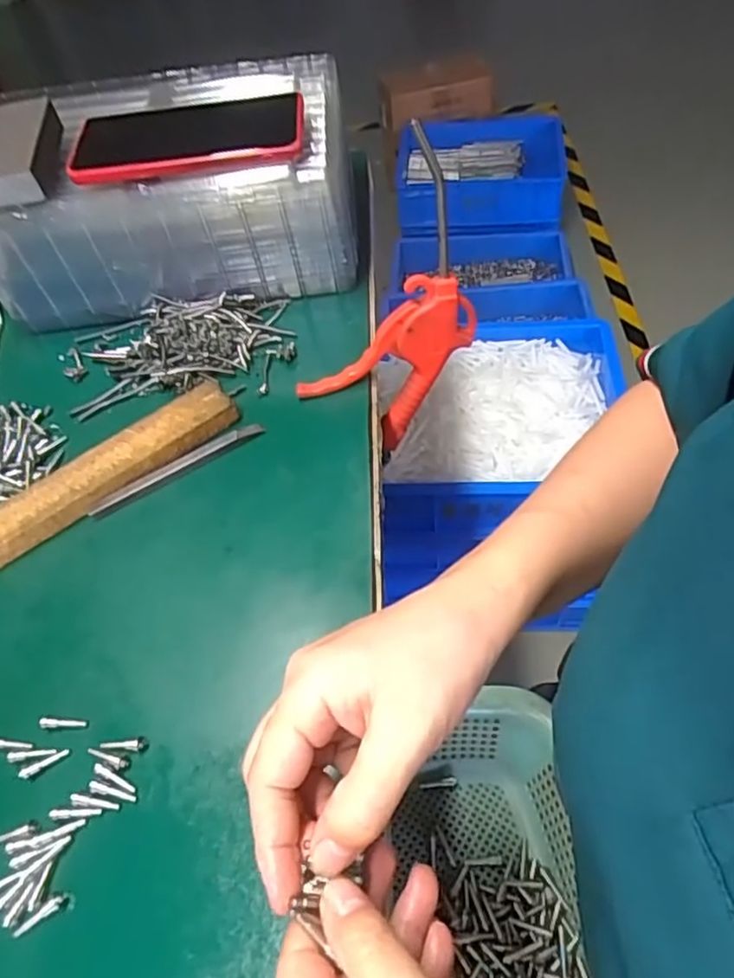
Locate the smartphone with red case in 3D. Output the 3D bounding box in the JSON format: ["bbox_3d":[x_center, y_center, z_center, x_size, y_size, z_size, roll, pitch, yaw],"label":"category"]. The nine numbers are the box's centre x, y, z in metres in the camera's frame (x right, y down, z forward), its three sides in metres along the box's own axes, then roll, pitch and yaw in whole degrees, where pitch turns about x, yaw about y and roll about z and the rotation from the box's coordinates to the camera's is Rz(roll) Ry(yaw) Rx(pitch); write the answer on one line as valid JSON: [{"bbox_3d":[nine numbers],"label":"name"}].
[{"bbox_3d":[-0.126,-0.247,0.463,0.161,0.014,0.070,-3,60,5],"label":"smartphone with red case"}]

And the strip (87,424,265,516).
[{"bbox_3d":[-0.124,-0.014,0.435,0.123,0.007,0.010,-30,56,-14],"label":"strip"}]

